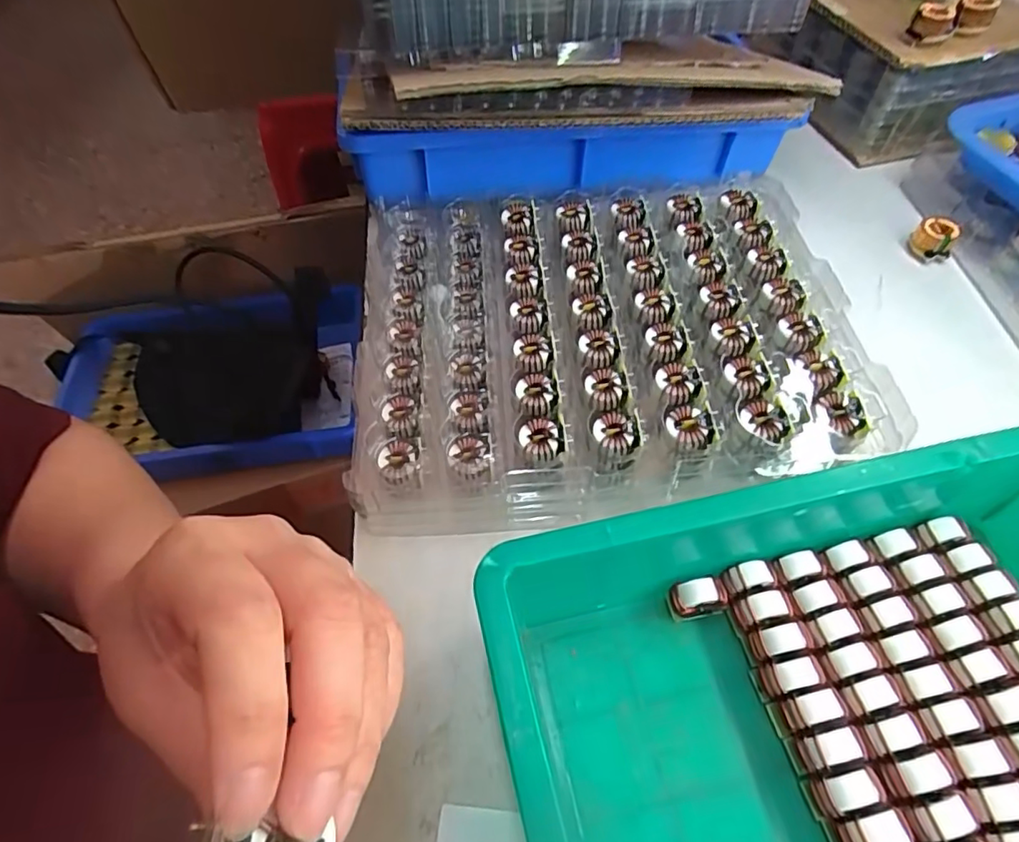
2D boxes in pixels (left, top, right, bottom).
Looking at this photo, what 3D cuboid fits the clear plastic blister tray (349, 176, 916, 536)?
[{"bbox_3d":[0.058,-0.066,0.366,0.303,0.020,0.263,-6,55,0],"label":"clear plastic blister tray"}]

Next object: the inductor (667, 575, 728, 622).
[{"bbox_3d":[0.094,0.089,0.283,0.026,0.025,0.014,-9,55,-2],"label":"inductor"}]

